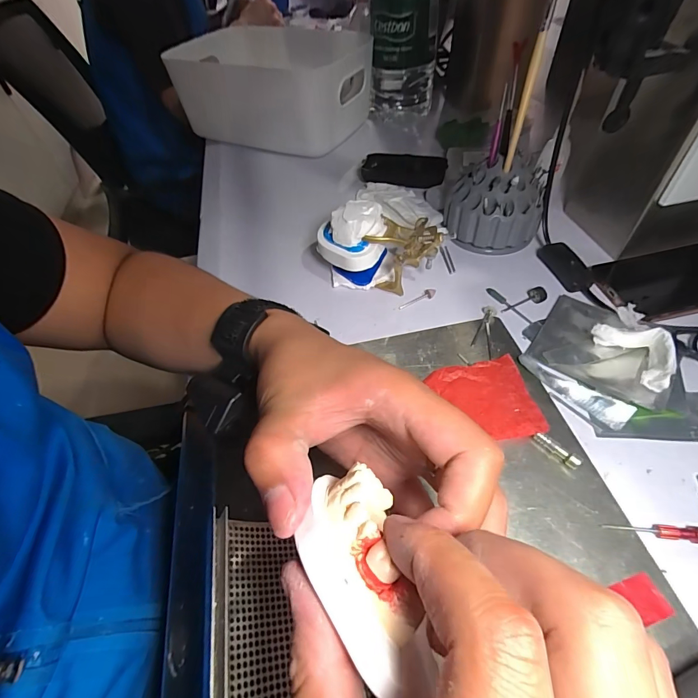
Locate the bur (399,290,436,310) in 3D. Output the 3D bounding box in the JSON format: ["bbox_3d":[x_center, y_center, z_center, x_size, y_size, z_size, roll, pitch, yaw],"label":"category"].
[{"bbox_3d":[0.069,-0.050,0.381,0.040,0.008,0.006,-25,52,3],"label":"bur"}]

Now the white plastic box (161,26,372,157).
[{"bbox_3d":[-0.123,-0.422,0.619,0.308,0.117,0.183,22,57,21],"label":"white plastic box"}]

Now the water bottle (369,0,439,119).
[{"bbox_3d":[0.083,-0.499,0.589,0.103,0.219,0.120,2,52,7],"label":"water bottle"}]

